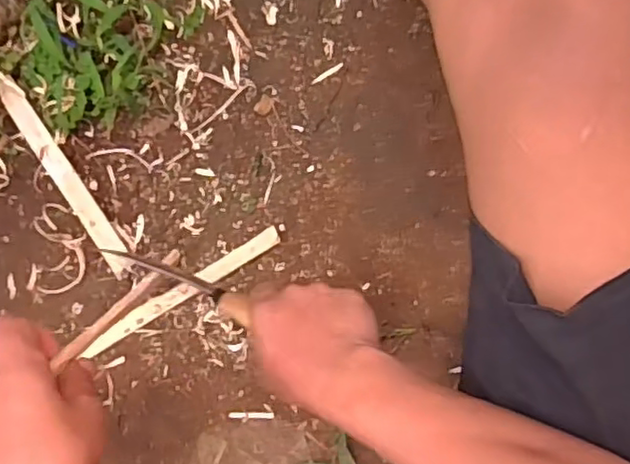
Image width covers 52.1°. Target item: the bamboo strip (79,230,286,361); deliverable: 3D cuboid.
[{"bbox_3d":[-0.122,0.055,0.579,0.207,0.010,0.017,-31,85,3],"label":"bamboo strip"}]

